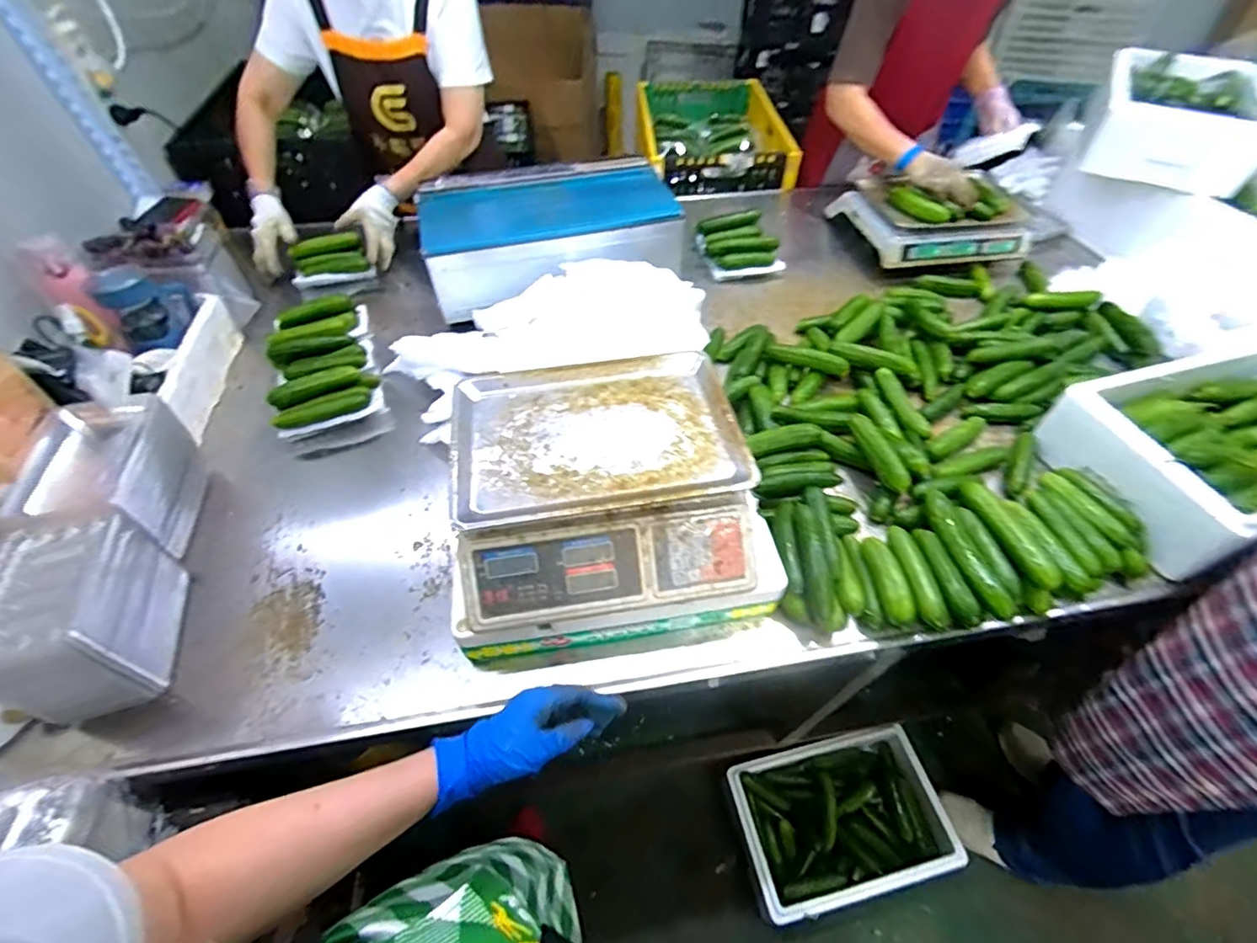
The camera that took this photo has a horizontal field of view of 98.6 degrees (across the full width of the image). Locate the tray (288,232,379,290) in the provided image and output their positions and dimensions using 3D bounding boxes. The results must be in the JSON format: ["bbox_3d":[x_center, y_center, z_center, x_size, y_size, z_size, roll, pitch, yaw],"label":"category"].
[{"bbox_3d":[-0.636,-0.448,1.155,0.153,0.033,0.104,-16,81,-9],"label":"tray"}]

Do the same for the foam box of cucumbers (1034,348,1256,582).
[{"bbox_3d":[0.896,-0.048,0.821,0.436,0.111,0.278,-16,53,-13],"label":"foam box of cucumbers"}]

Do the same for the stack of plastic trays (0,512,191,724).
[{"bbox_3d":[-0.596,0.163,0.594,0.120,0.144,0.179,-20,54,-16],"label":"stack of plastic trays"}]

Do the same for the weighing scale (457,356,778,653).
[{"bbox_3d":[-0.029,0.026,0.701,0.373,0.186,0.316,-7,51,-6],"label":"weighing scale"}]

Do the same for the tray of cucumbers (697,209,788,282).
[{"bbox_3d":[0.246,-0.514,1.225,0.152,0.066,0.173,-10,52,-8],"label":"tray of cucumbers"}]

